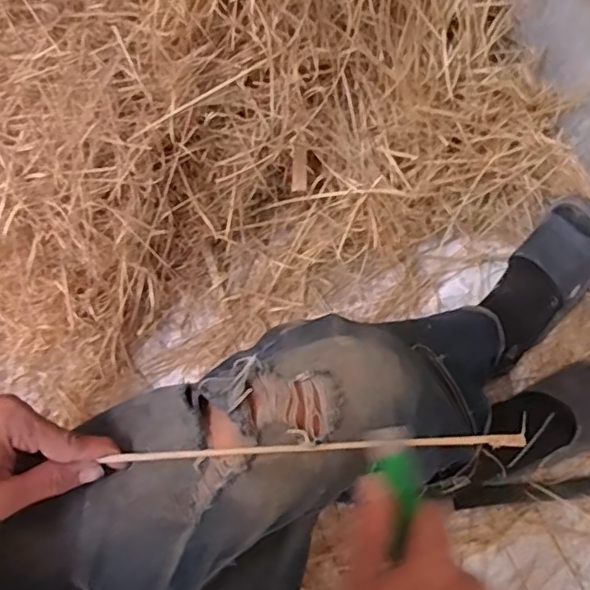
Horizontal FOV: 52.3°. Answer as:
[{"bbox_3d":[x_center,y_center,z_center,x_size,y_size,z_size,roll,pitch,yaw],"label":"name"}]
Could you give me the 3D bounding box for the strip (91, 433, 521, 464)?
[{"bbox_3d":[0.012,0.102,0.398,0.263,0.007,0.008,-5,67,9],"label":"strip"}]

